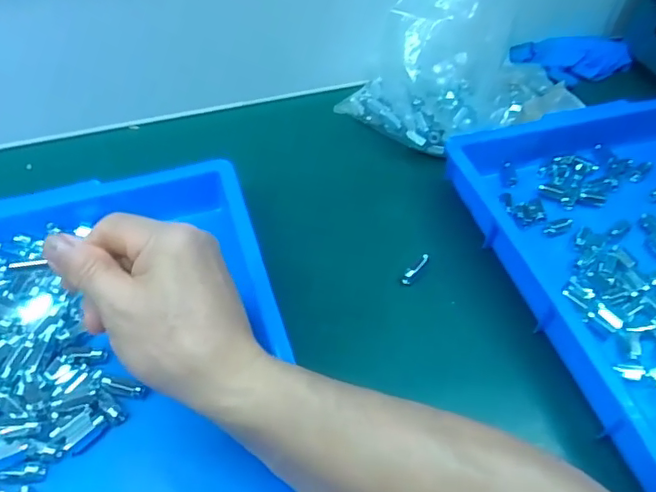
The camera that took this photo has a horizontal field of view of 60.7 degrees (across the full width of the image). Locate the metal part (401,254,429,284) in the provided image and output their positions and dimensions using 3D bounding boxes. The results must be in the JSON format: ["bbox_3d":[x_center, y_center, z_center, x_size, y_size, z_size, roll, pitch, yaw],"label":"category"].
[{"bbox_3d":[0.070,0.017,0.441,0.007,0.010,0.030,34,58,22],"label":"metal part"}]

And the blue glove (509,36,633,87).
[{"bbox_3d":[0.267,-0.204,0.611,0.132,0.023,0.062,-10,53,-10],"label":"blue glove"}]

